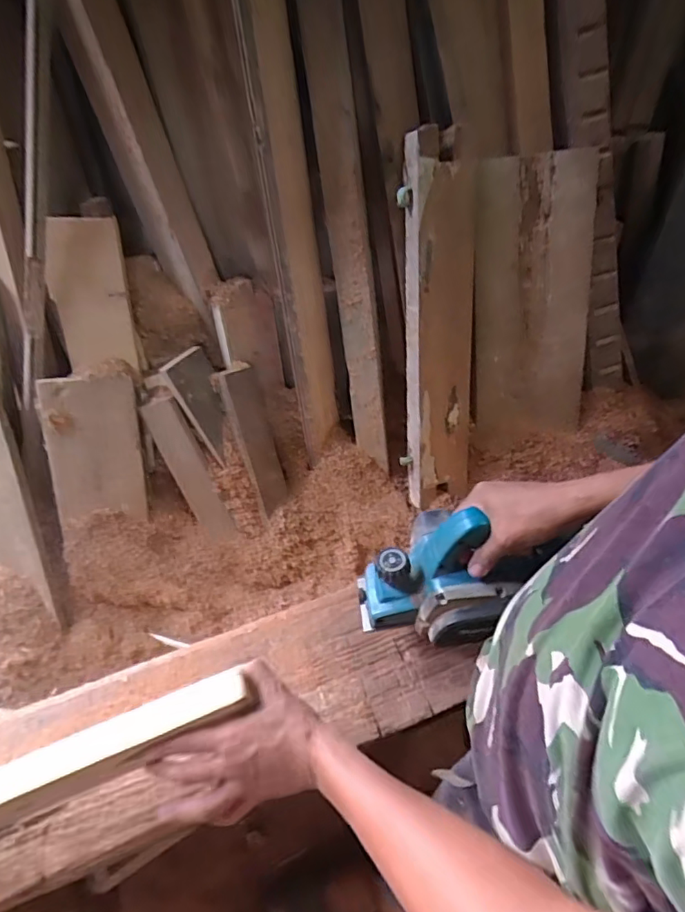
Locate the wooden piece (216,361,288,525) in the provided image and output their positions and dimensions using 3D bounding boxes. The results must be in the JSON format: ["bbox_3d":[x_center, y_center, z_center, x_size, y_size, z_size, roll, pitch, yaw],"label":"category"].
[{"bbox_3d":[-0.205,-0.033,1.297,0.091,0.374,0.051,-18,11,-15],"label":"wooden piece"}]

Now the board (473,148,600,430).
[{"bbox_3d":[0.444,-0.347,1.276,0.302,0.628,0.026,-14,29,-13],"label":"board"}]

